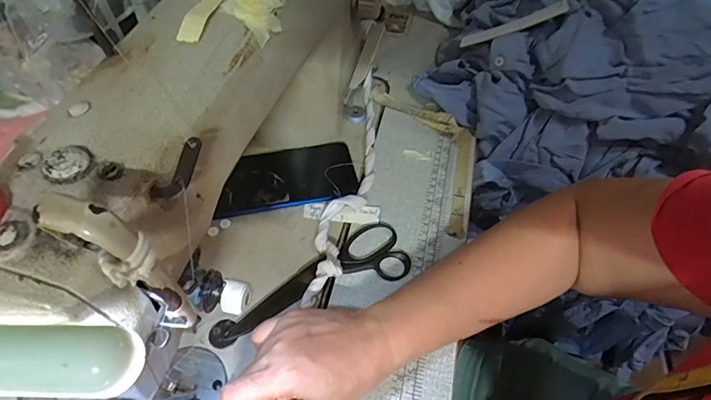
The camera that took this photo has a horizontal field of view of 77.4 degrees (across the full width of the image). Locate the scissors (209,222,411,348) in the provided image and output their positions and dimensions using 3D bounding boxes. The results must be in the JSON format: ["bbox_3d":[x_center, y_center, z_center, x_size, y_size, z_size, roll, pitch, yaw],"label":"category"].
[{"bbox_3d":[-0.041,0.067,0.393,0.183,0.017,0.060,-19,55,-15],"label":"scissors"}]

